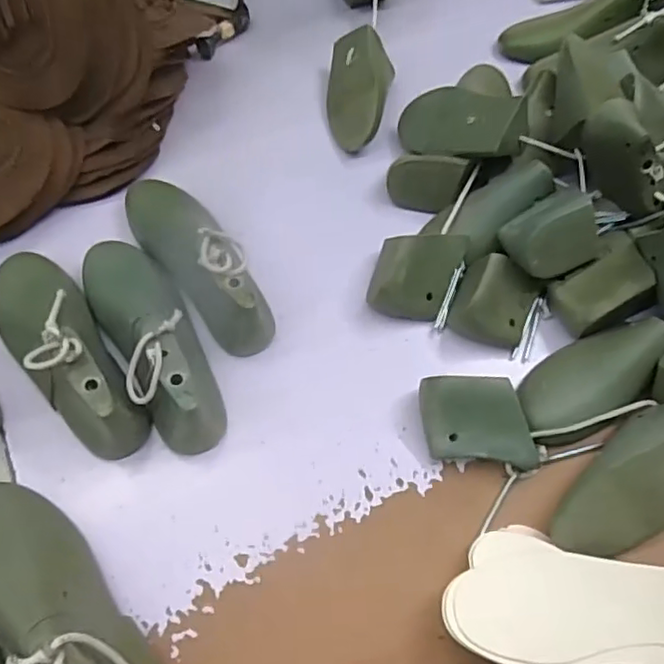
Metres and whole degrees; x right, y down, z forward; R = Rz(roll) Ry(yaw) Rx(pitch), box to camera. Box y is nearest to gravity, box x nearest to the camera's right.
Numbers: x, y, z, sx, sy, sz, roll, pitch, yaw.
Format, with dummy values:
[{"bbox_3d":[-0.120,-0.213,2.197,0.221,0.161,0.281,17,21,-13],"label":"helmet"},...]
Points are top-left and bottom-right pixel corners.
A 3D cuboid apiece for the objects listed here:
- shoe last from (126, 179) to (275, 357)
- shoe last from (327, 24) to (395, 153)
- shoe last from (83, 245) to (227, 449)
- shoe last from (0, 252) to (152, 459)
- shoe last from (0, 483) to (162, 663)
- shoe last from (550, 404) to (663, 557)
[{"bbox_3d":[-0.145,-0.087,0.633,0.071,0.091,0.254,-28,64,-19],"label":"shoe last"},{"bbox_3d":[0.038,-0.314,0.793,0.084,0.074,0.172,3,58,-2],"label":"shoe last"},{"bbox_3d":[-0.176,-0.007,0.591,0.086,0.093,0.261,-26,64,-18],"label":"shoe last"},{"bbox_3d":[-0.260,0.003,0.572,0.083,0.101,0.262,-33,66,-21],"label":"shoe last"},{"bbox_3d":[-0.208,0.204,0.448,0.078,0.090,0.250,-36,67,-23],"label":"shoe last"},{"bbox_3d":[0.274,0.130,0.530,0.178,0.058,0.085,-35,67,-22],"label":"shoe last"}]

